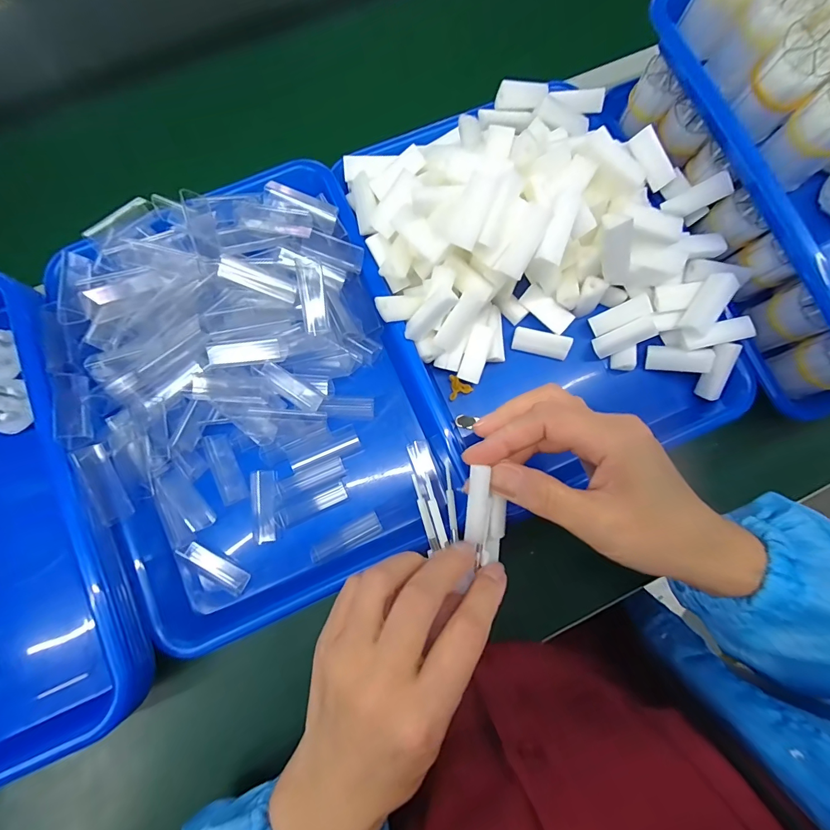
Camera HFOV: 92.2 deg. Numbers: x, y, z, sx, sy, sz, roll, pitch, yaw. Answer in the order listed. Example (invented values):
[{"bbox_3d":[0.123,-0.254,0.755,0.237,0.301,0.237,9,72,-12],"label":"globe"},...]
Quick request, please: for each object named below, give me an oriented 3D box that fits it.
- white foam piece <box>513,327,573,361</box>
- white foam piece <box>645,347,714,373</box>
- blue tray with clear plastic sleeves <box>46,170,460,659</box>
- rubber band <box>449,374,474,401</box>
[{"bbox_3d":[0.105,-0.060,0.333,0.046,0.017,0.016,14,79,1],"label":"white foam piece"},{"bbox_3d":[0.214,-0.045,0.325,0.046,0.008,0.020,11,122,27],"label":"white foam piece"},{"bbox_3d":[-0.123,-0.021,0.308,0.246,0.056,0.325,-23,80,-5],"label":"blue tray with clear plastic sleeves"},{"bbox_3d":[0.039,-0.022,0.330,0.019,0.006,0.021,0,94,-6],"label":"rubber band"}]

